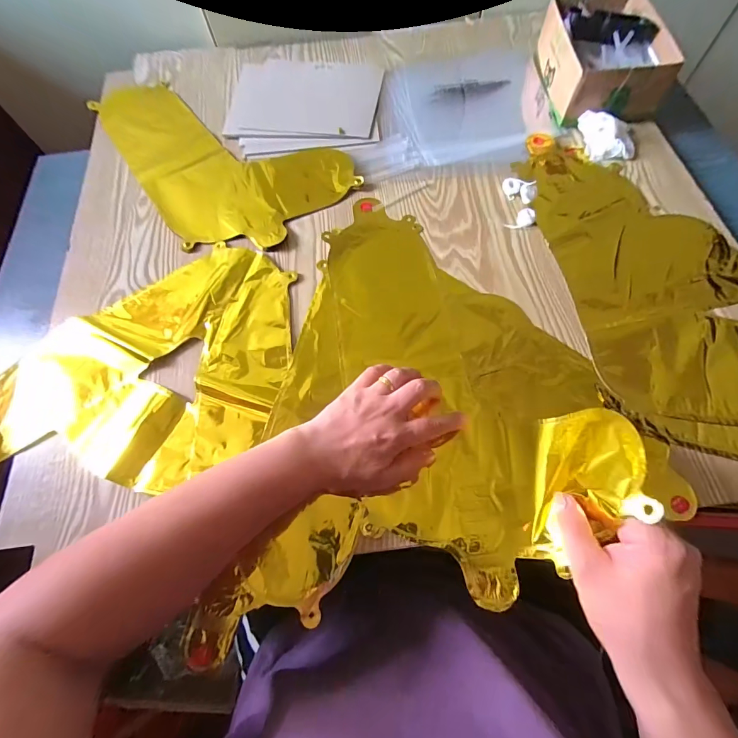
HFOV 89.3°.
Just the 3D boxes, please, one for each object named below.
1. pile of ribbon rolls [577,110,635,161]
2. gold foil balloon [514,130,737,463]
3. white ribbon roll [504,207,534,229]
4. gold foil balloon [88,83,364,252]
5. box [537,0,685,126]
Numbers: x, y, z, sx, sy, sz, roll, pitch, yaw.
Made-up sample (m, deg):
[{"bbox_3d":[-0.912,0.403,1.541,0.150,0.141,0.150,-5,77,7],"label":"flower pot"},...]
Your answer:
[{"bbox_3d":[0.315,-0.309,0.490,0.062,0.030,0.067,1,65,4],"label":"pile of ribbon rolls"},{"bbox_3d":[0.322,-0.108,0.409,0.206,0.014,0.435,-6,65,0],"label":"gold foil balloon"},{"bbox_3d":[0.187,-0.181,0.454,0.036,0.010,0.021,-36,68,-13],"label":"white ribbon roll"},{"bbox_3d":[-0.238,-0.326,0.543,0.228,0.008,0.439,-40,69,-14],"label":"gold foil balloon"},{"bbox_3d":[0.334,-0.438,0.530,0.147,0.072,0.195,-2,65,2],"label":"box"}]

